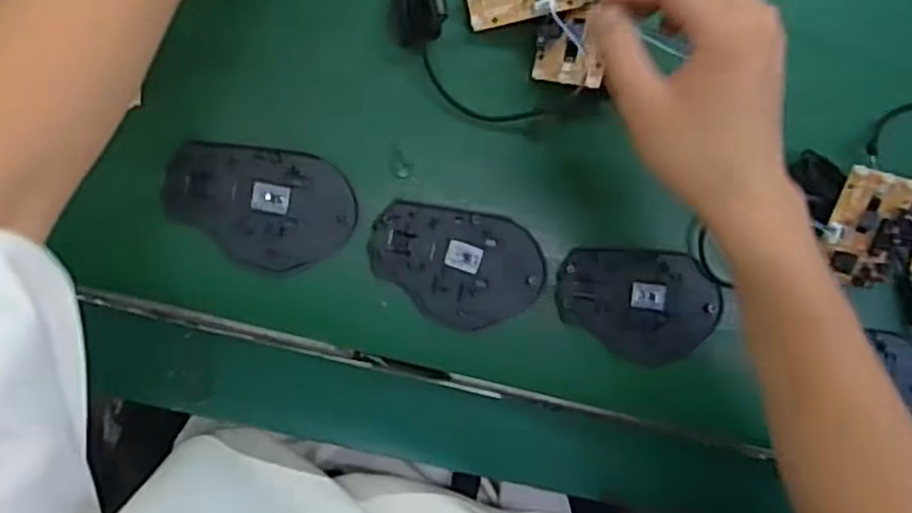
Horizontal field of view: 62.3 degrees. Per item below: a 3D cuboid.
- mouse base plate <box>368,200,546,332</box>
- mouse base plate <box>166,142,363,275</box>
[{"bbox_3d":[0.001,0.006,0.471,0.108,0.004,0.072,8,89,-9],"label":"mouse base plate"},{"bbox_3d":[-0.116,-0.029,0.453,0.107,0.013,0.071,6,89,-9],"label":"mouse base plate"}]

